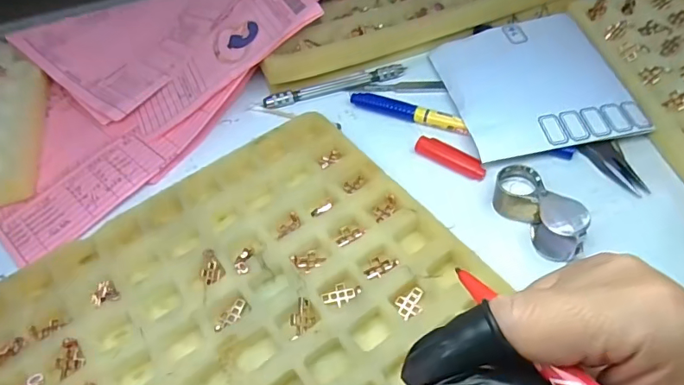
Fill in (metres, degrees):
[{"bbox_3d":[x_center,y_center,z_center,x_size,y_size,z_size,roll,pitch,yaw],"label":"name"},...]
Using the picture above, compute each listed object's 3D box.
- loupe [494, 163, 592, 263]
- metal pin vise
[{"bbox_3d":[0.108,0.011,0.265,0.026,0.027,0.058,-22,53,-11],"label":"loupe"},{"bbox_3d":[-0.005,-0.078,0.352,0.104,0.006,0.012,-15,52,-6],"label":"metal pin vise"}]

